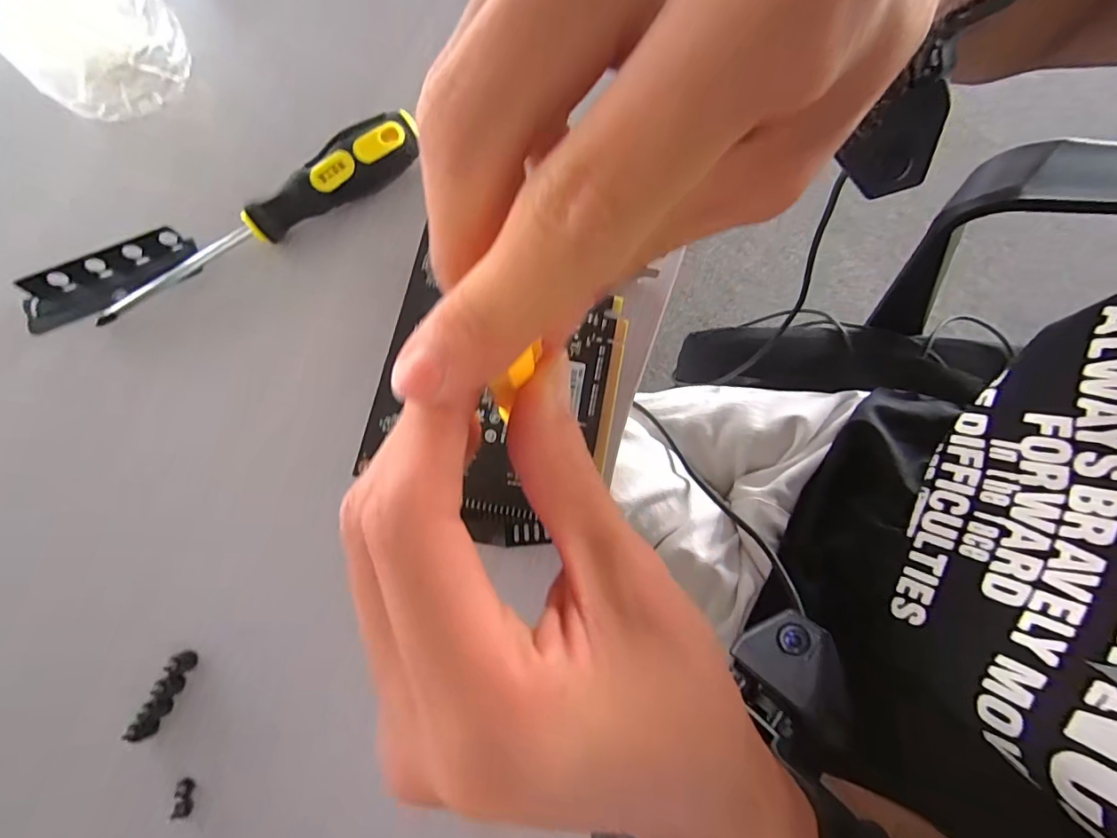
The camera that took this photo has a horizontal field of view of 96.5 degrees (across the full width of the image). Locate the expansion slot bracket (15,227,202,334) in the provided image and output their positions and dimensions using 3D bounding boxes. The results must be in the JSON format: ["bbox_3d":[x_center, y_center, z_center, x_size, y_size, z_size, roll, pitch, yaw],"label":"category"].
[{"bbox_3d":[-0.251,-0.077,0.278,0.090,0.013,0.033,-26,77,-8],"label":"expansion slot bracket"}]

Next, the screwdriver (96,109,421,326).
[{"bbox_3d":[-0.160,-0.109,0.274,0.195,0.032,0.025,-35,79,-10],"label":"screwdriver"}]

